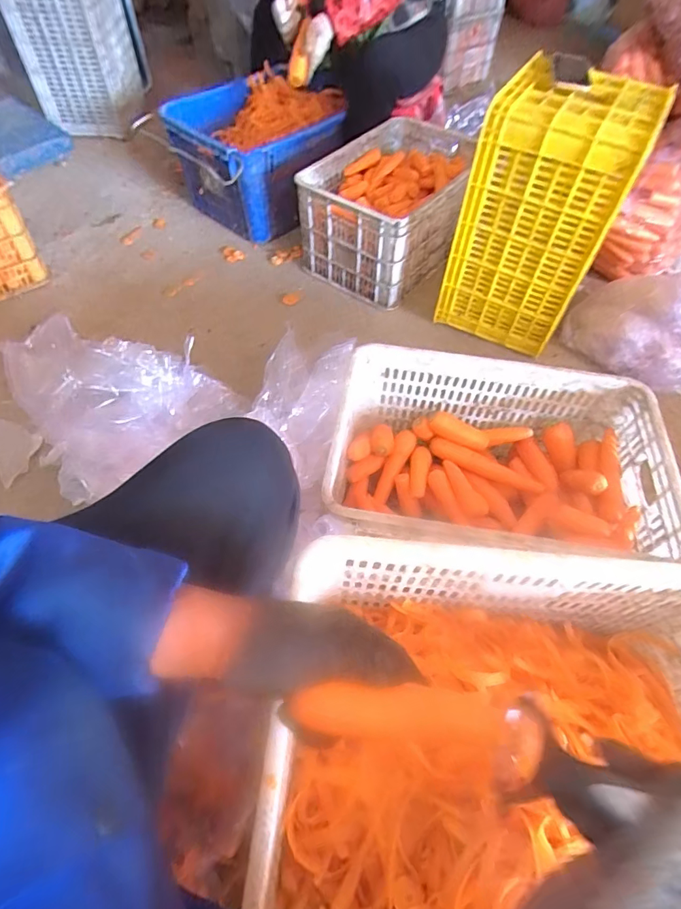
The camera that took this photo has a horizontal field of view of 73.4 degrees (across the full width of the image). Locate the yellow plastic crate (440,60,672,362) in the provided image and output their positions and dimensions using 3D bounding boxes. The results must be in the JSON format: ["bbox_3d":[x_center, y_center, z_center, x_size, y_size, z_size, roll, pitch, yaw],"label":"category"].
[{"bbox_3d":[0.445,-0.534,1.062,0.286,0.486,0.252,23,59,14],"label":"yellow plastic crate"}]

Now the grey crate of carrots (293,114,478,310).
[{"bbox_3d":[0.169,-0.744,1.355,0.372,0.247,0.587,26,60,16],"label":"grey crate of carrots"}]

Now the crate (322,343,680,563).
[{"bbox_3d":[0.254,0.029,0.802,0.517,0.226,0.349,5,56,3],"label":"crate"}]

